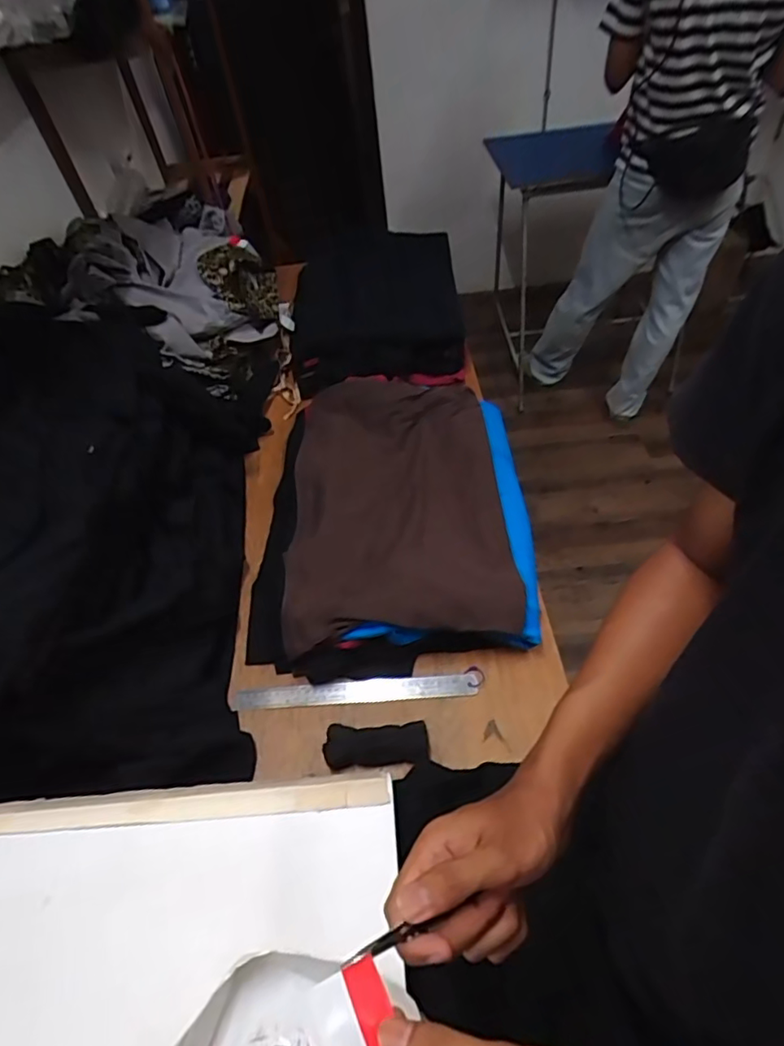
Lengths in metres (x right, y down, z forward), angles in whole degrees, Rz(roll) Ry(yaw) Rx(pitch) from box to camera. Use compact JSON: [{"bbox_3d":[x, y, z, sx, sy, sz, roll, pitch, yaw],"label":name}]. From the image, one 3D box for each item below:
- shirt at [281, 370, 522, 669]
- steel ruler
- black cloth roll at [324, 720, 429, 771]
[{"bbox_3d":[0.008,-0.053,0.902,0.325,0.045,0.528,-1,49,-3],"label":"shirt"},{"bbox_3d":[-0.047,0.224,0.757,0.322,0.005,0.033,-4,57,2],"label":"steel ruler"},{"bbox_3d":[-0.019,0.274,0.699,0.123,0.022,0.050,-6,49,3],"label":"black cloth roll"}]

